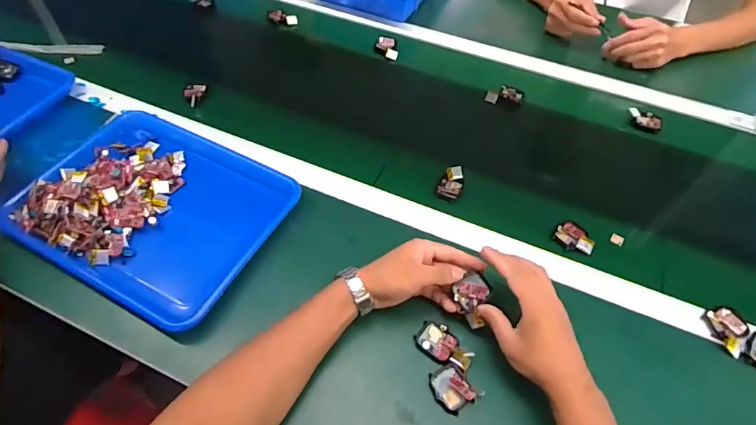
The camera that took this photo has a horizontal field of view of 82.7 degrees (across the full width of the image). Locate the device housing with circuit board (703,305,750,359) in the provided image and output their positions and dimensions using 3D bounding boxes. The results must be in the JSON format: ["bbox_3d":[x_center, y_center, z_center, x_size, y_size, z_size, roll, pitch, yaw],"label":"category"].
[{"bbox_3d":[0.420,0.139,0.515,0.045,0.012,0.052,-25,58,-19],"label":"device housing with circuit board"}]

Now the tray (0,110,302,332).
[{"bbox_3d":[-0.298,-0.009,0.594,0.326,0.053,0.260,25,57,16],"label":"tray"}]

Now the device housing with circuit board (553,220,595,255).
[{"bbox_3d":[0.274,0.032,0.595,0.050,0.016,0.046,30,58,18],"label":"device housing with circuit board"}]

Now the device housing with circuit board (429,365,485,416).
[{"bbox_3d":[0.081,0.193,0.470,0.038,0.014,0.050,-34,62,-23],"label":"device housing with circuit board"}]

